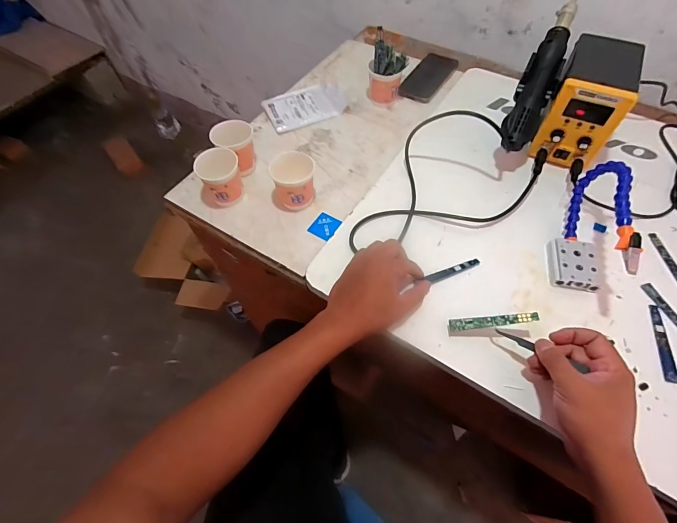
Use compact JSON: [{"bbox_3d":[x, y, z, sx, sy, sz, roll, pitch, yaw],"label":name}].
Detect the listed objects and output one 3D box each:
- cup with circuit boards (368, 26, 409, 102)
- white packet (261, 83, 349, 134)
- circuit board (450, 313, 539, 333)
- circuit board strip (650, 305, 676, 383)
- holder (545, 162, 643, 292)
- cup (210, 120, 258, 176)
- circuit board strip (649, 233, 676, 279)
[{"bbox_3d":[0.094,-0.366,0.689,0.070,0.096,0.061,3,58,4],"label":"cup with circuit boards"},{"bbox_3d":[-0.067,-0.319,0.723,0.161,0.014,0.104,-22,60,-10],"label":"white packet"},{"bbox_3d":[0.188,0.075,0.433,0.101,0.007,0.016,-8,75,21],"label":"circuit board"},{"bbox_3d":[0.403,0.099,0.438,0.016,0.004,0.101,11,60,9],"label":"circuit board strip"},{"bbox_3d":[0.344,-0.048,0.471,0.072,0.107,0.183,25,62,16],"label":"holder"},{"bbox_3d":[-0.174,-0.191,0.608,0.064,0.077,0.068,-1,58,1],"label":"cup"},{"bbox_3d":[0.469,0.002,0.499,0.014,0.004,0.099,-6,59,0],"label":"circuit board strip"}]

